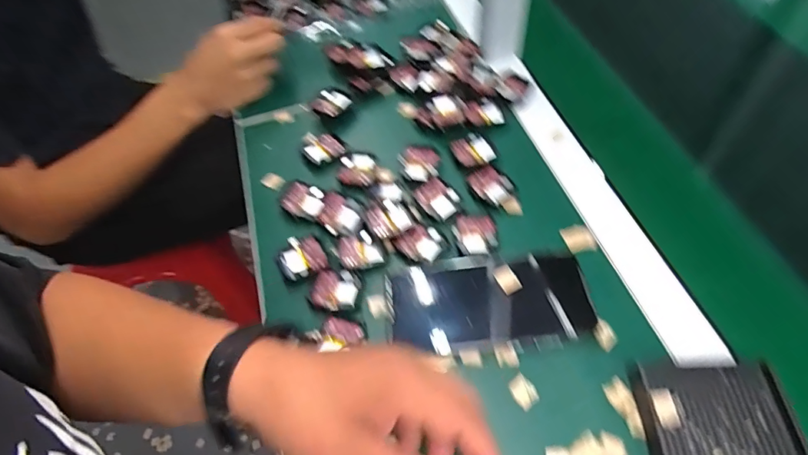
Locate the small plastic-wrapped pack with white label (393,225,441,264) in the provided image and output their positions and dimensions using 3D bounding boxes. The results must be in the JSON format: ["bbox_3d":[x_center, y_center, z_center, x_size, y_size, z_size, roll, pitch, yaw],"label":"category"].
[{"bbox_3d":[0.016,0.014,0.433,0.037,0.007,0.036,-38,60,-20],"label":"small plastic-wrapped pack with white label"}]

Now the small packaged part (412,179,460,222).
[{"bbox_3d":[0.031,-0.027,0.464,0.036,0.014,0.040,-38,60,-21],"label":"small packaged part"}]

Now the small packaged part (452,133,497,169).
[{"bbox_3d":[0.071,-0.080,0.492,0.039,0.005,0.040,-21,56,-10],"label":"small packaged part"}]

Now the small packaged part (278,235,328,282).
[{"bbox_3d":[-0.092,0.027,0.438,0.041,0.012,0.037,-17,55,-7],"label":"small packaged part"}]

